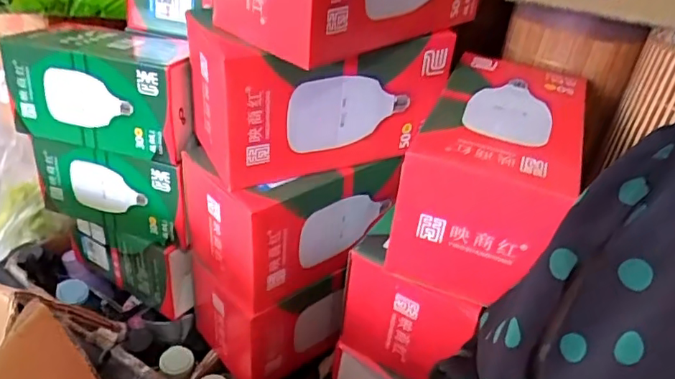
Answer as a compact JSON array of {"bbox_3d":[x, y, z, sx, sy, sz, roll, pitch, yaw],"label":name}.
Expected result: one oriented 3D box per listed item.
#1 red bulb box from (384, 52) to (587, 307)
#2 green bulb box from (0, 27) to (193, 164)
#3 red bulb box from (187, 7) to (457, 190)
[{"bbox_3d":[0.147,-0.022,0.524,0.122,0.126,0.239,19,33,13],"label":"red bulb box"},{"bbox_3d":[-0.244,-0.114,0.603,0.201,0.103,0.104,15,33,7],"label":"green bulb box"},{"bbox_3d":[-0.024,-0.097,0.549,0.224,0.125,0.132,-15,40,-33],"label":"red bulb box"}]

